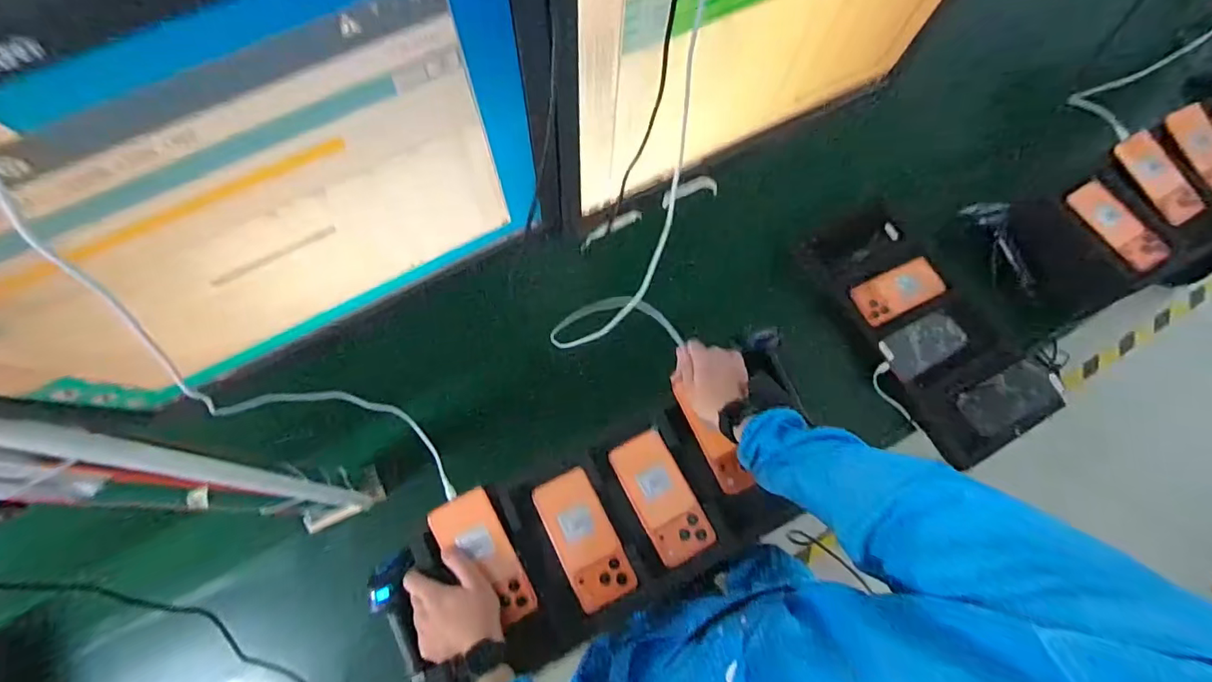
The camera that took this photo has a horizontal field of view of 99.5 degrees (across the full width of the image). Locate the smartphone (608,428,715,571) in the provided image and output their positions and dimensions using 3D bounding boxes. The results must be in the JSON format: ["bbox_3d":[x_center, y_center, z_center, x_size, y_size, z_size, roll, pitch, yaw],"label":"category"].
[{"bbox_3d":[0.073,0.203,0.672,0.074,0.011,0.163,-26,73,-11],"label":"smartphone"}]

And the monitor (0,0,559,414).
[{"bbox_3d":[-0.194,-0.056,0.277,0.374,0.284,0.054,-27,73,-11],"label":"monitor"}]

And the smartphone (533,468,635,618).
[{"bbox_3d":[-0.028,0.251,0.657,0.076,0.006,0.165,-25,72,-10],"label":"smartphone"}]

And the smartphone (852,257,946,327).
[{"bbox_3d":[0.516,-0.090,0.909,0.164,0.012,0.082,-26,62,-6],"label":"smartphone"}]

